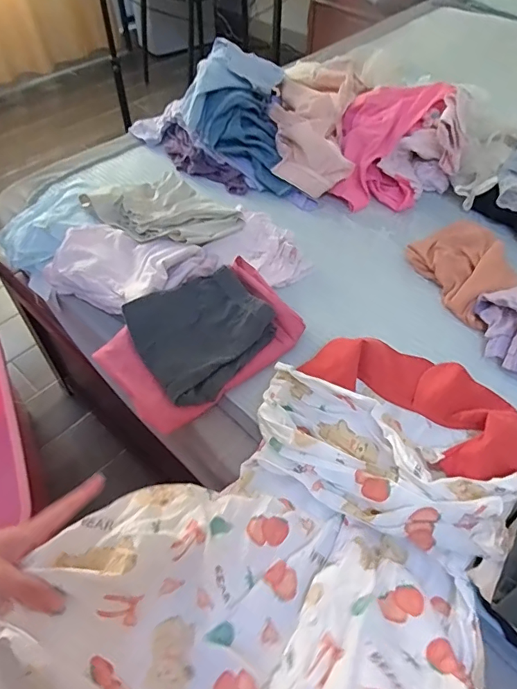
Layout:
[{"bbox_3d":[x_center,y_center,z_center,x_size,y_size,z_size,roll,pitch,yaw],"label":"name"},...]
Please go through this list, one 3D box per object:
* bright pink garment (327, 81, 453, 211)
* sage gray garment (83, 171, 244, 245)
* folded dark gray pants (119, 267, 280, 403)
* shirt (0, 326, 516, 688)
[{"bbox_3d":[0.238,-0.369,0.864,0.168,0.129,0.232,11,52,8],"label":"bright pink garment"},{"bbox_3d":[-0.155,-0.226,0.773,0.234,0.040,0.164,36,59,25],"label":"sage gray garment"},{"bbox_3d":[-0.074,-0.020,0.624,0.171,0.061,0.141,-37,60,-26],"label":"folded dark gray pants"},{"bbox_3d":[0.063,0.193,0.434,0.409,0.117,0.555,23,54,17],"label":"shirt"}]

